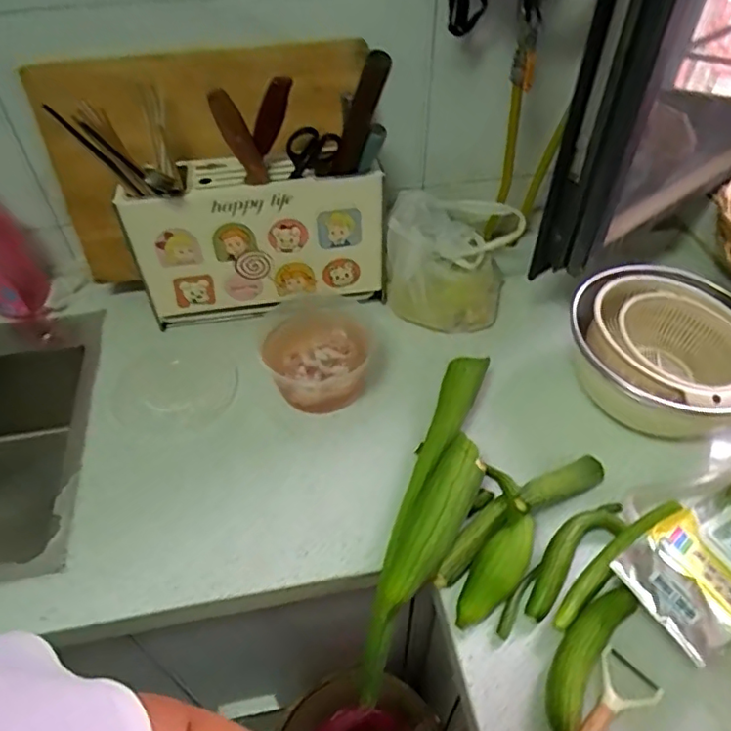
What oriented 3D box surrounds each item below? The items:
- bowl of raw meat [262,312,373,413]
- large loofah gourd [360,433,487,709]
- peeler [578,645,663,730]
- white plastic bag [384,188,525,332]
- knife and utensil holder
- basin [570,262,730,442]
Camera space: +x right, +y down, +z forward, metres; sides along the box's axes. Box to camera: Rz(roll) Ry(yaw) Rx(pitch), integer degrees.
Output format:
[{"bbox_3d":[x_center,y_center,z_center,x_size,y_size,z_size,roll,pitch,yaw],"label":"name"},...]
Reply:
[{"bbox_3d":[-0.069,-0.008,0.815,0.134,0.062,0.132,-1,48,1],"label":"bowl of raw meat"},{"bbox_3d":[0.055,0.206,0.618,0.057,0.067,0.286,22,68,20],"label":"large loofah gourd"},{"bbox_3d":[0.218,0.329,0.543,0.135,0.027,0.057,-31,54,-24],"label":"peeler"},{"bbox_3d":[0.131,-0.157,0.872,0.192,0.166,0.150,5,48,6],"label":"white plastic bag"},{"bbox_3d":[-0.153,-0.181,0.858,0.354,0.224,0.083,-7,48,-5],"label":"knife and utensil holder"},{"bbox_3d":[0.397,-0.007,0.779,0.236,0.137,0.247,-35,56,-27],"label":"basin"}]

